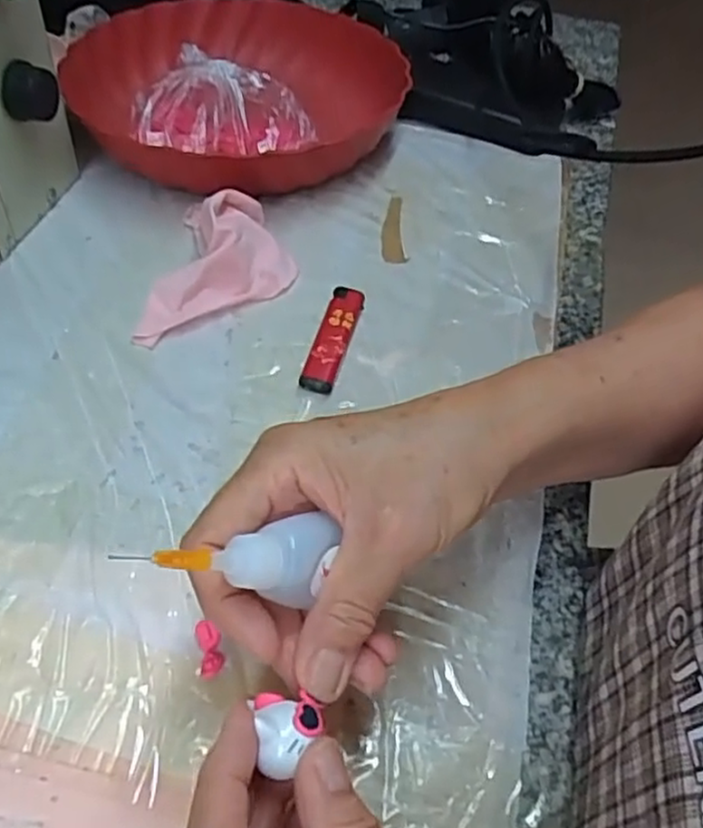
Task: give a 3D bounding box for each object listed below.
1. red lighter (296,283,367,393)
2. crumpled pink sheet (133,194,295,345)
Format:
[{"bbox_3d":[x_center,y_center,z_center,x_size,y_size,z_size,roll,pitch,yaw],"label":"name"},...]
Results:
[{"bbox_3d":[-0.010,-0.043,0.394,0.019,0.011,0.075,14,51,6],"label":"red lighter"},{"bbox_3d":[-0.074,-0.091,0.411,0.078,0.036,0.120,8,51,1],"label":"crumpled pink sheet"}]

